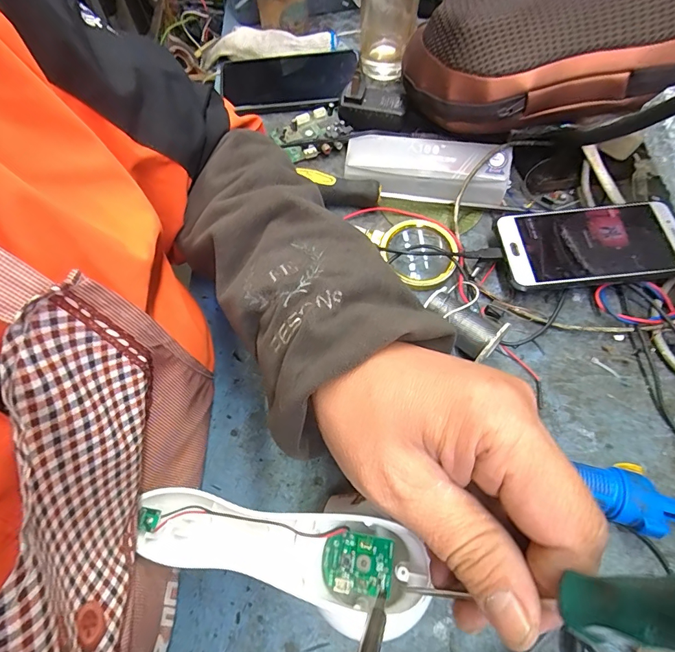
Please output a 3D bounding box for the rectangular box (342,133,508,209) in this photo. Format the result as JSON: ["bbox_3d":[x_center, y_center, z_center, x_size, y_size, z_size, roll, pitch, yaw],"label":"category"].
[{"bbox_3d":[0.084,-0.148,0.391,0.150,0.036,0.057,14,66,8],"label":"rectangular box"}]

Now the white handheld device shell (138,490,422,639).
[{"bbox_3d":[-0.030,0.123,0.224,0.157,0.039,0.052,13,66,7],"label":"white handheld device shell"}]

